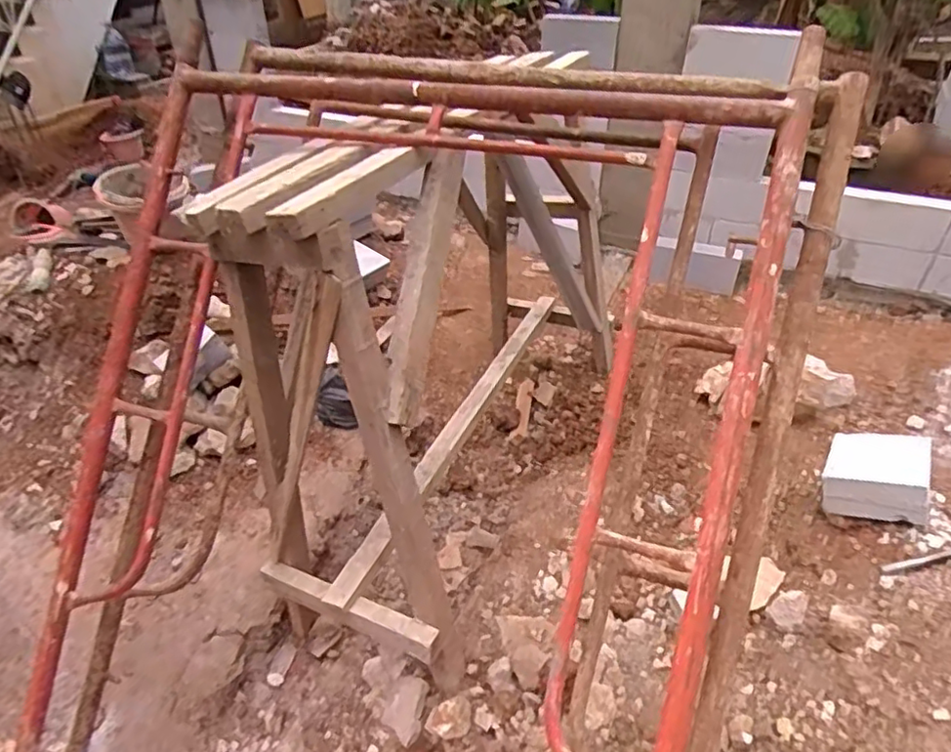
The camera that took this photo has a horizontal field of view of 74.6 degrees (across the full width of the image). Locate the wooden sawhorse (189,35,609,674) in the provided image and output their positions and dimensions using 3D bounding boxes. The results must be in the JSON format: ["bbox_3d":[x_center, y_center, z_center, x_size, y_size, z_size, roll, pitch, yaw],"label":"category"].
[{"bbox_3d":[-0.047,-0.177,1.705,0.539,1.109,1.418,17,41,21],"label":"wooden sawhorse"}]

